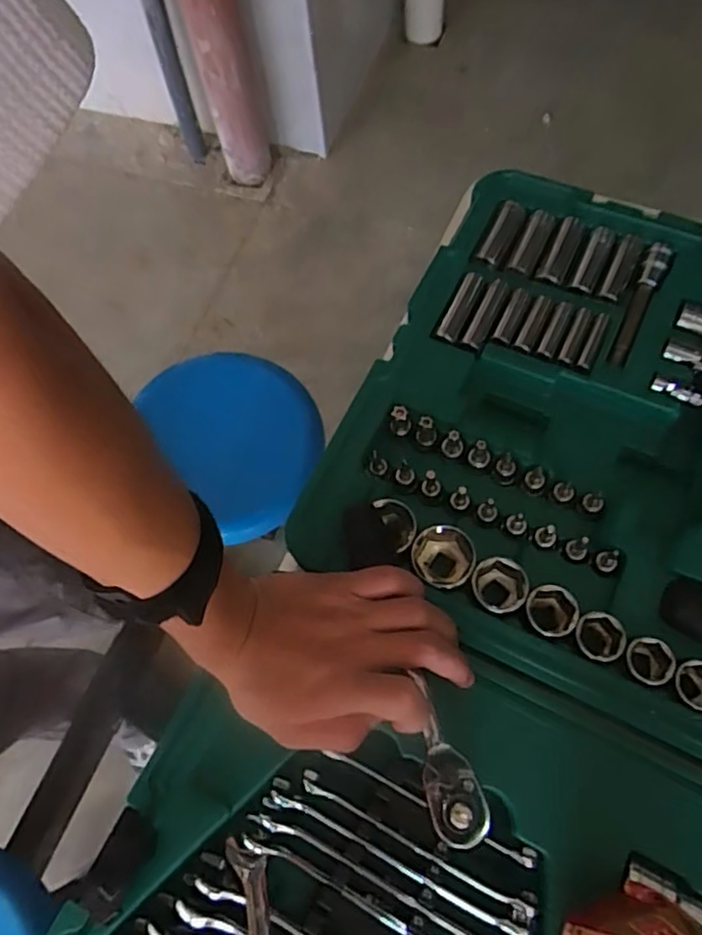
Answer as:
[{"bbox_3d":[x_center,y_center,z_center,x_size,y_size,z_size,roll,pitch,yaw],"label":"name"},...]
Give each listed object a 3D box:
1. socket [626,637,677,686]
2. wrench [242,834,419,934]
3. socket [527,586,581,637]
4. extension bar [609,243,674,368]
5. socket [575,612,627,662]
[{"bbox_3d":[0.177,0.118,0.382,0.026,0.025,0.026,17,68,11],"label":"socket"},{"bbox_3d":[0.013,0.244,0.344,0.165,0.010,0.010,23,70,13],"label":"wrench"},{"bbox_3d":[0.125,0.092,0.400,0.033,0.027,0.030,-1,66,3],"label":"socket"},{"bbox_3d":[0.218,-0.124,0.481,0.018,0.010,0.117,25,70,14],"label":"extension bar"},{"bbox_3d":[0.151,0.107,0.391,0.027,0.031,0.028,-1,66,3],"label":"socket"}]

